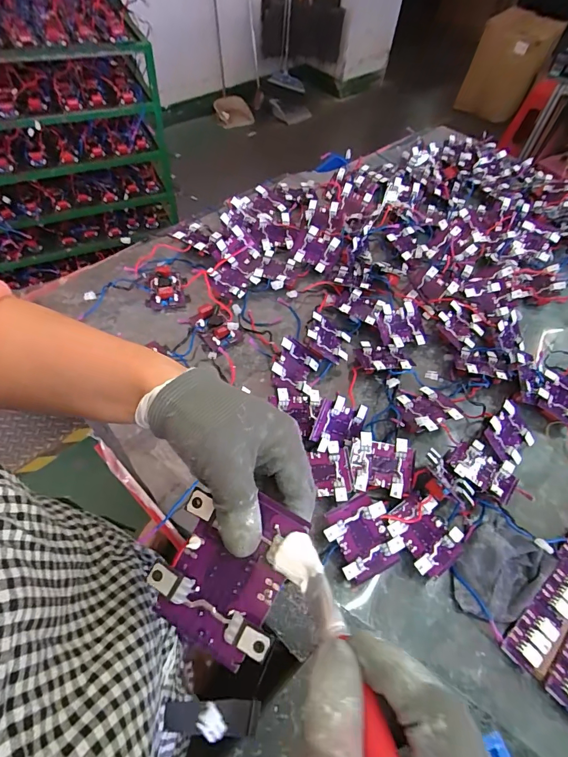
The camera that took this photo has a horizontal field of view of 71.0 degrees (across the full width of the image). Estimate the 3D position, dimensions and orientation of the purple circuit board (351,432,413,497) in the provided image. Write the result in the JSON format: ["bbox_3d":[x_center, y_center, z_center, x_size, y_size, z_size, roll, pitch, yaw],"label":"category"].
[{"bbox_3d":[0.146,0.129,0.595,0.091,0.013,0.084,11,71,2],"label":"purple circuit board"}]

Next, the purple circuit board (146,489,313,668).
[{"bbox_3d":[-0.037,0.119,0.245,0.077,0.011,0.097,20,85,13],"label":"purple circuit board"}]

